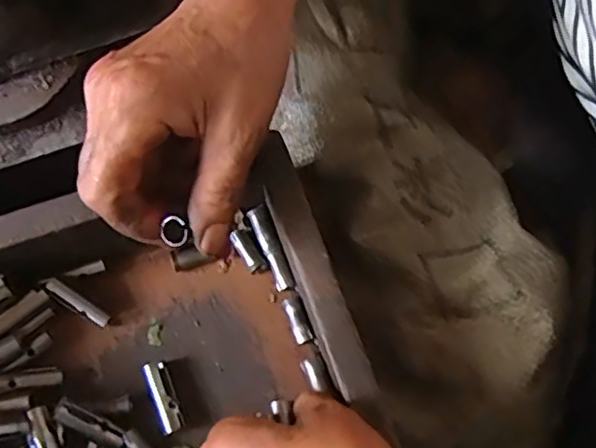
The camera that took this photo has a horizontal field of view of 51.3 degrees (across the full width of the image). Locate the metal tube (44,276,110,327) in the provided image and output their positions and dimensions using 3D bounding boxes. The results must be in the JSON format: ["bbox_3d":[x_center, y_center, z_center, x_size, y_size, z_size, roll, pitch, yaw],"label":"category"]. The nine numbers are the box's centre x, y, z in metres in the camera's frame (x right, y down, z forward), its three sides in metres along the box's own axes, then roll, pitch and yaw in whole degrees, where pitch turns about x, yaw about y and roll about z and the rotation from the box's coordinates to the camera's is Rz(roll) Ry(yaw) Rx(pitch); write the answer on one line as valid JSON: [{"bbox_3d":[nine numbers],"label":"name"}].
[{"bbox_3d":[-0.117,0.042,0.332,0.038,0.008,0.009,36,78,-8],"label":"metal tube"}]

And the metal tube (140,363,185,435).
[{"bbox_3d":[-0.070,0.089,0.323,0.011,0.015,0.036,-22,78,-6],"label":"metal tube"}]

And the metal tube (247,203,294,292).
[{"bbox_3d":[-0.015,0.014,0.346,0.011,0.011,0.048,-22,78,-6],"label":"metal tube"}]

